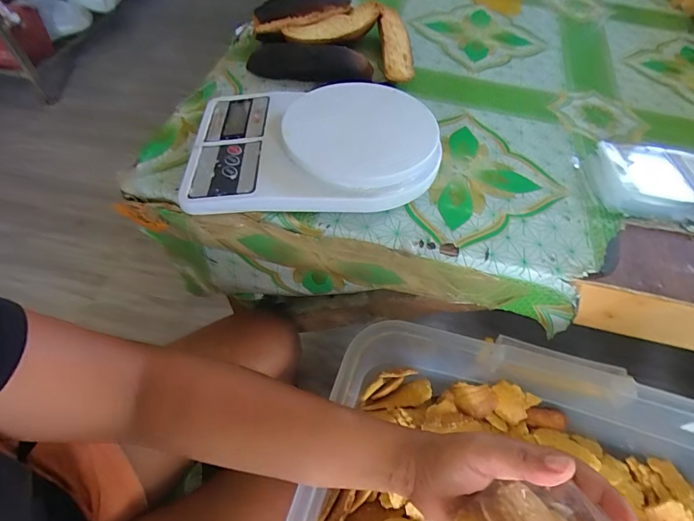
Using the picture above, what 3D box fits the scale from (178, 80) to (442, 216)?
[{"bbox_3d":[-0.033,-0.111,0.355,0.223,0.039,0.159,0,52,-2],"label":"scale"}]

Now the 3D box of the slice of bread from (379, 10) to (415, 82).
[{"bbox_3d":[0.060,-0.260,0.469,0.040,0.026,0.131,1,52,-1],"label":"slice of bread"}]

